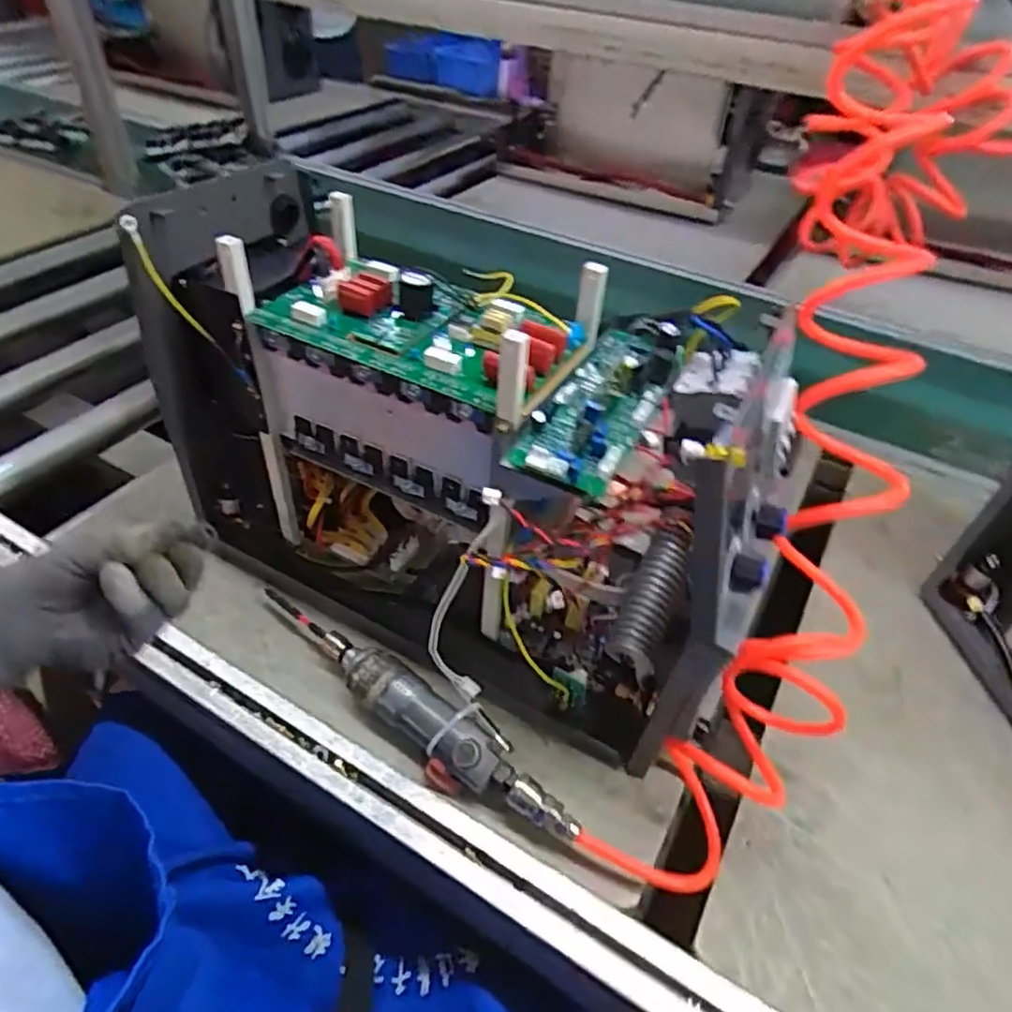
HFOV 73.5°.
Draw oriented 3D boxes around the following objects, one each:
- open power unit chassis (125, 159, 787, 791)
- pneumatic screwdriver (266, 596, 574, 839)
[{"bbox_3d":[-0.044,-0.040,0.541,0.476,0.292,0.207,22,46,18],"label":"open power unit chassis"},{"bbox_3d":[-0.080,0.147,0.522,0.313,0.043,0.048,34,51,28],"label":"pneumatic screwdriver"}]

